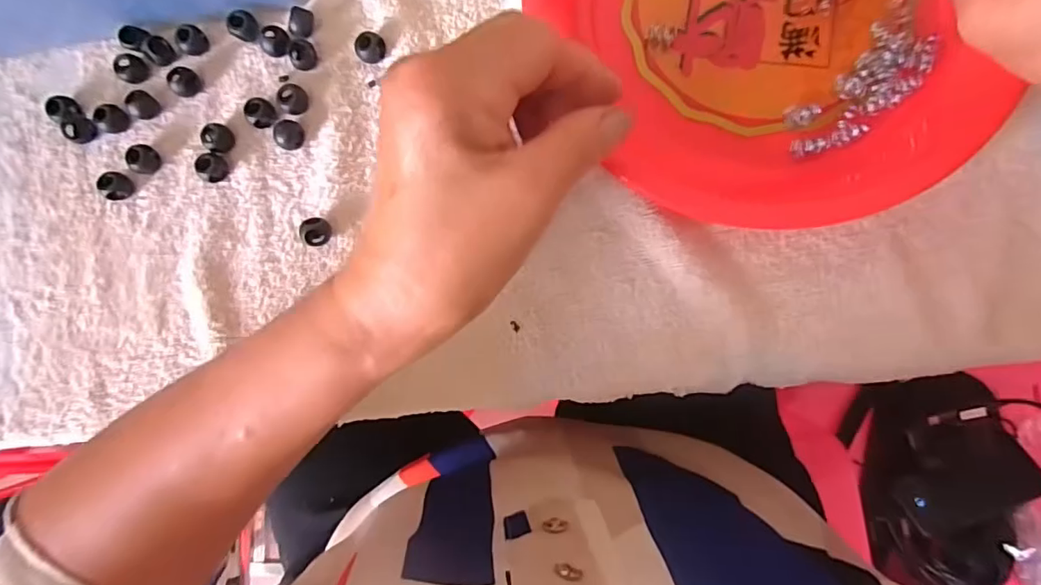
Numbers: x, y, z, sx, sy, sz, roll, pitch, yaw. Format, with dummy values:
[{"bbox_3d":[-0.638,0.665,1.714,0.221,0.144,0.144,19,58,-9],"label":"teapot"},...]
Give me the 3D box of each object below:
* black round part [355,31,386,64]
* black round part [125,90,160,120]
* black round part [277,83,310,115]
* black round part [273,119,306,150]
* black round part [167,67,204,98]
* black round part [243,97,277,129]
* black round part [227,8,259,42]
[{"bbox_3d":[-0.079,-0.130,0.283,0.015,0.012,0.012,-38,83,3],"label":"black round part"},{"bbox_3d":[-0.210,-0.104,0.296,0.012,0.011,0.015,29,90,8],"label":"black round part"},{"bbox_3d":[-0.122,-0.104,0.286,0.012,0.011,0.015,37,91,8],"label":"black round part"},{"bbox_3d":[-0.124,-0.084,0.285,0.013,0.010,0.015,32,90,8],"label":"black round part"},{"bbox_3d":[-0.187,-0.117,0.295,0.015,0.010,0.015,0,86,7],"label":"black round part"},{"bbox_3d":[-0.140,-0.097,0.287,0.012,0.011,0.015,27,89,8],"label":"black round part"},{"bbox_3d":[-0.153,-0.148,0.293,0.016,0.012,0.015,0,86,7],"label":"black round part"}]

